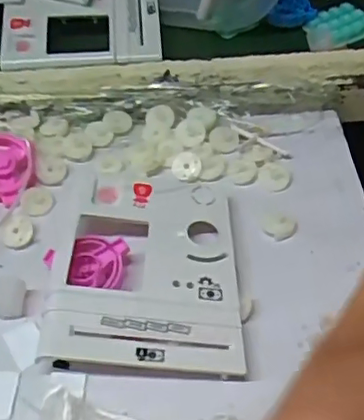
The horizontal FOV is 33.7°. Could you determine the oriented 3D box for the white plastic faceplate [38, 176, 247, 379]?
[{"bbox_3d":[-0.023,0.035,0.384,0.115,0.018,0.146,-2,49,0],"label":"white plastic faceplate"}]

